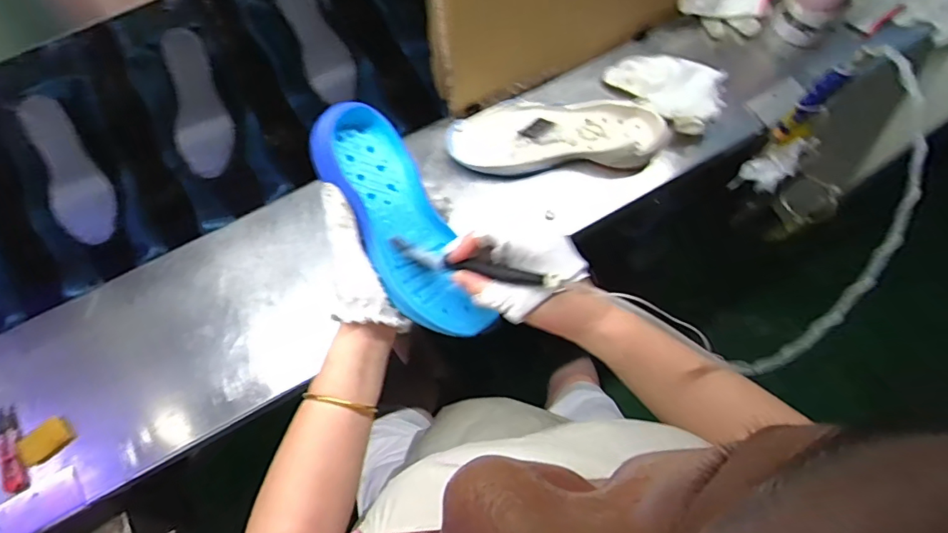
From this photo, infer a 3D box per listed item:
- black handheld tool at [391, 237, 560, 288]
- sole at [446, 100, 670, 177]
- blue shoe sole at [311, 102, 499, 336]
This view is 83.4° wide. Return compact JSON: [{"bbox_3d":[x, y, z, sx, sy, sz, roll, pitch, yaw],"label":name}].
[{"bbox_3d":[-0.010,-0.004,0.441,0.151,0.018,0.015,11,68,36],"label":"black handheld tool"},{"bbox_3d":[0.110,-0.179,0.724,0.291,0.036,0.106,-2,71,-2],"label":"sole"},{"bbox_3d":[-0.063,-0.040,0.476,0.078,0.043,0.229,-29,93,-10],"label":"blue shoe sole"}]

